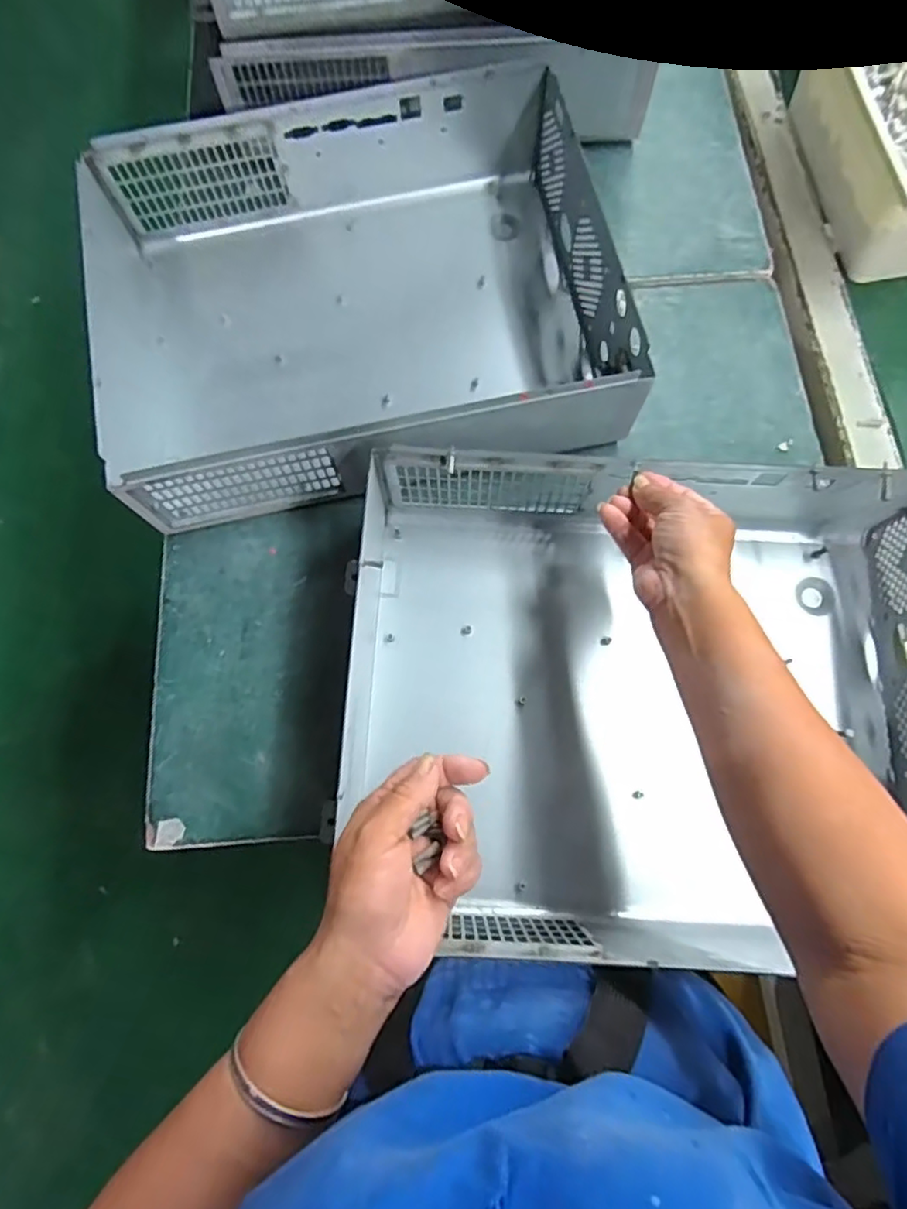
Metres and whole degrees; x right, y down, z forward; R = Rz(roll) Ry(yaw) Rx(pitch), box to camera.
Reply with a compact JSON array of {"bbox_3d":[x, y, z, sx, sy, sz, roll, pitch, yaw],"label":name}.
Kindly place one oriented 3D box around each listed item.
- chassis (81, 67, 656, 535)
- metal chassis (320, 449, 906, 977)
[{"bbox_3d":[-0.082,-0.266,0.557,0.424,0.110,0.364,-10,73,-2],"label":"chassis"},{"bbox_3d":[0.138,0.065,0.454,0.431,0.113,0.326,1,73,1],"label":"metal chassis"}]

